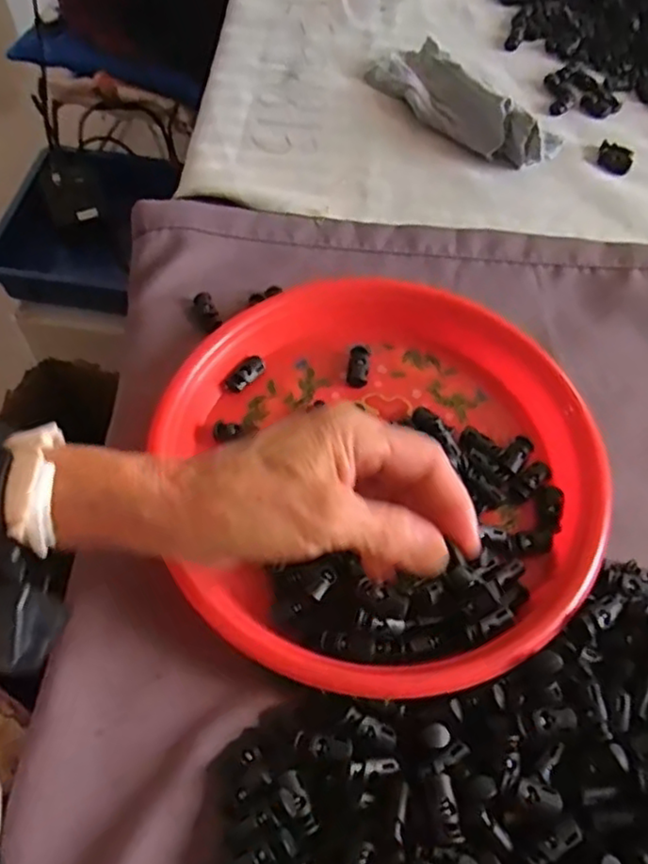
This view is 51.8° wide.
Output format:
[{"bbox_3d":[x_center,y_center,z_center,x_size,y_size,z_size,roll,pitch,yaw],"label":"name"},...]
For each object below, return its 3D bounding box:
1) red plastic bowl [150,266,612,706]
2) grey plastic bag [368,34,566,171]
[{"bbox_3d":[0.033,0.017,0.392,0.244,0.033,0.261,0,60,-1],"label":"red plastic bowl"},{"bbox_3d":[0.118,-0.289,0.565,0.074,0.041,0.180,-35,67,-19],"label":"grey plastic bag"}]

